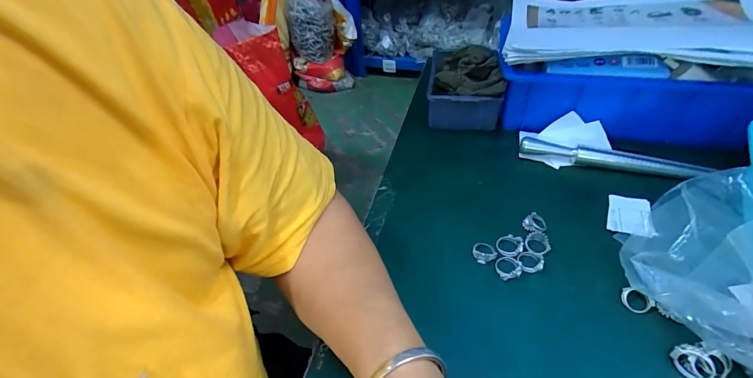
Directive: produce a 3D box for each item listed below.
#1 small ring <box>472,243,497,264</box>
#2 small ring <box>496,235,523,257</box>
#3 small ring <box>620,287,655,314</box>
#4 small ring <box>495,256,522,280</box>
[{"bbox_3d":[0.101,0.060,0.325,0.020,0.005,0.021,-3,44,3],"label":"small ring"},{"bbox_3d":[0.126,0.052,0.325,0.023,0.008,0.024,-3,44,3],"label":"small ring"},{"bbox_3d":[0.213,0.091,0.280,0.023,0.008,0.017,19,49,24],"label":"small ring"},{"bbox_3d":[0.120,0.070,0.311,0.023,0.004,0.022,-3,44,3],"label":"small ring"}]

